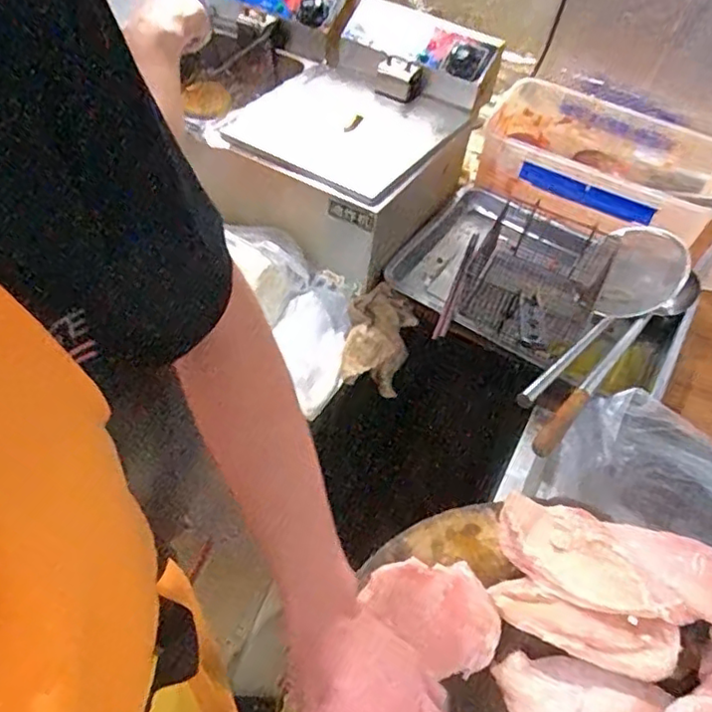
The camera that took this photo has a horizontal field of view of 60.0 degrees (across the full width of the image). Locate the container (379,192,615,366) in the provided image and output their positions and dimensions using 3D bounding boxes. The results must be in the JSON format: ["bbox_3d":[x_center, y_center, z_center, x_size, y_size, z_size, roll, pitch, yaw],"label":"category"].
[{"bbox_3d":[0.233,-0.135,0.995,0.295,0.096,0.305,28,51,17],"label":"container"}]

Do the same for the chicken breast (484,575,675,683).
[{"bbox_3d":[0.207,0.249,0.569,0.162,0.025,0.056,13,46,21],"label":"chicken breast"}]

